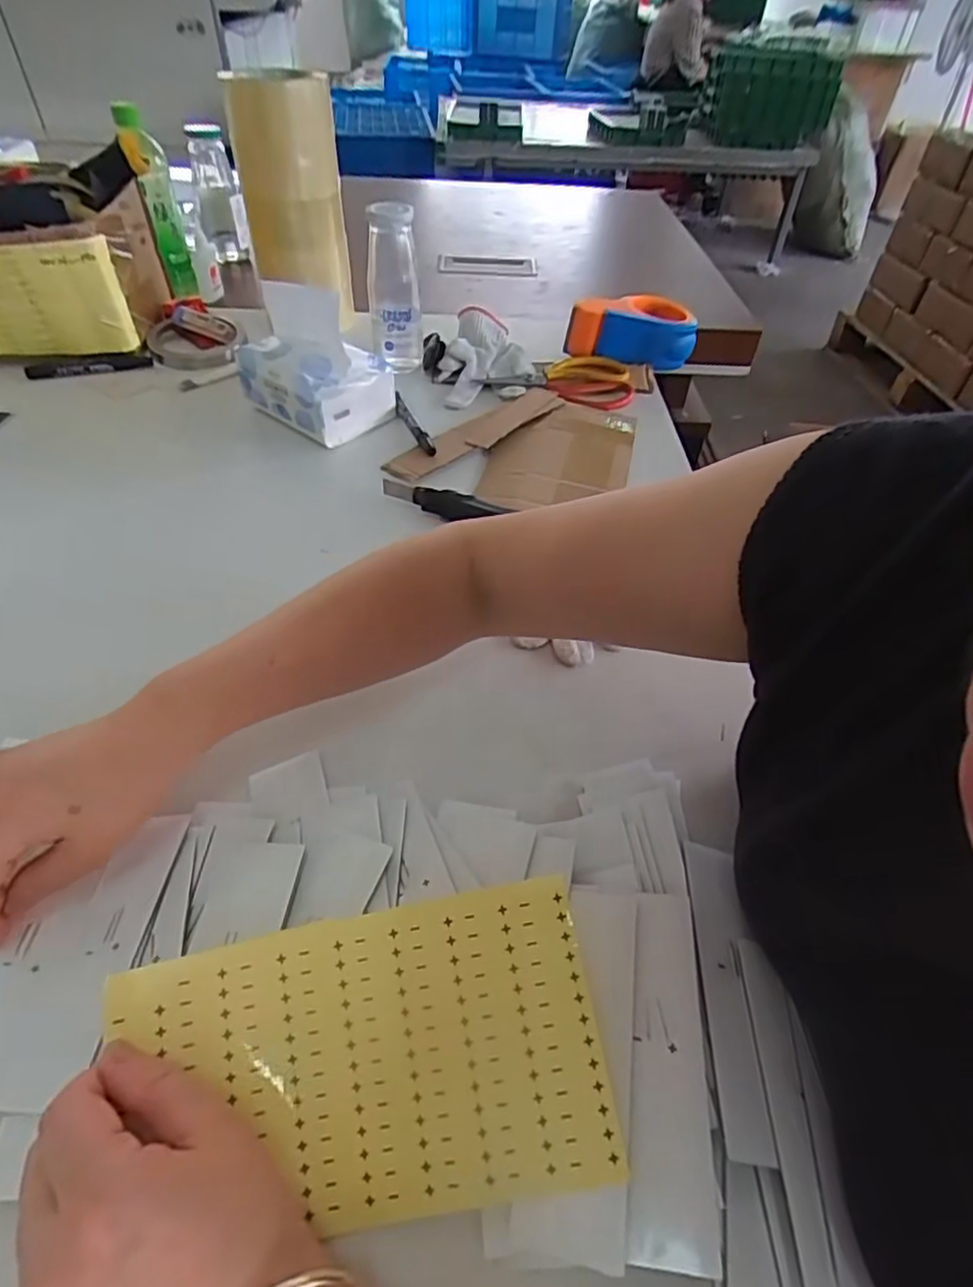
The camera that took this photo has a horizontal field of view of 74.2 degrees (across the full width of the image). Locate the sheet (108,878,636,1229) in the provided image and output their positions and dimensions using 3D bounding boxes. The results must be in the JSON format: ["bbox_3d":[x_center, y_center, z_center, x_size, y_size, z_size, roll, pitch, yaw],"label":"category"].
[{"bbox_3d":[-0.048,0.174,0.267,0.188,0.019,0.113,-12,71,0],"label":"sheet"}]

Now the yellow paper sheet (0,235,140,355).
[{"bbox_3d":[-0.530,-0.369,0.703,0.248,0.133,0.041,-3,48,-7],"label":"yellow paper sheet"}]

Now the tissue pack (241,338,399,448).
[{"bbox_3d":[-0.182,-0.279,0.681,0.145,0.078,0.099,32,53,23],"label":"tissue pack"}]

